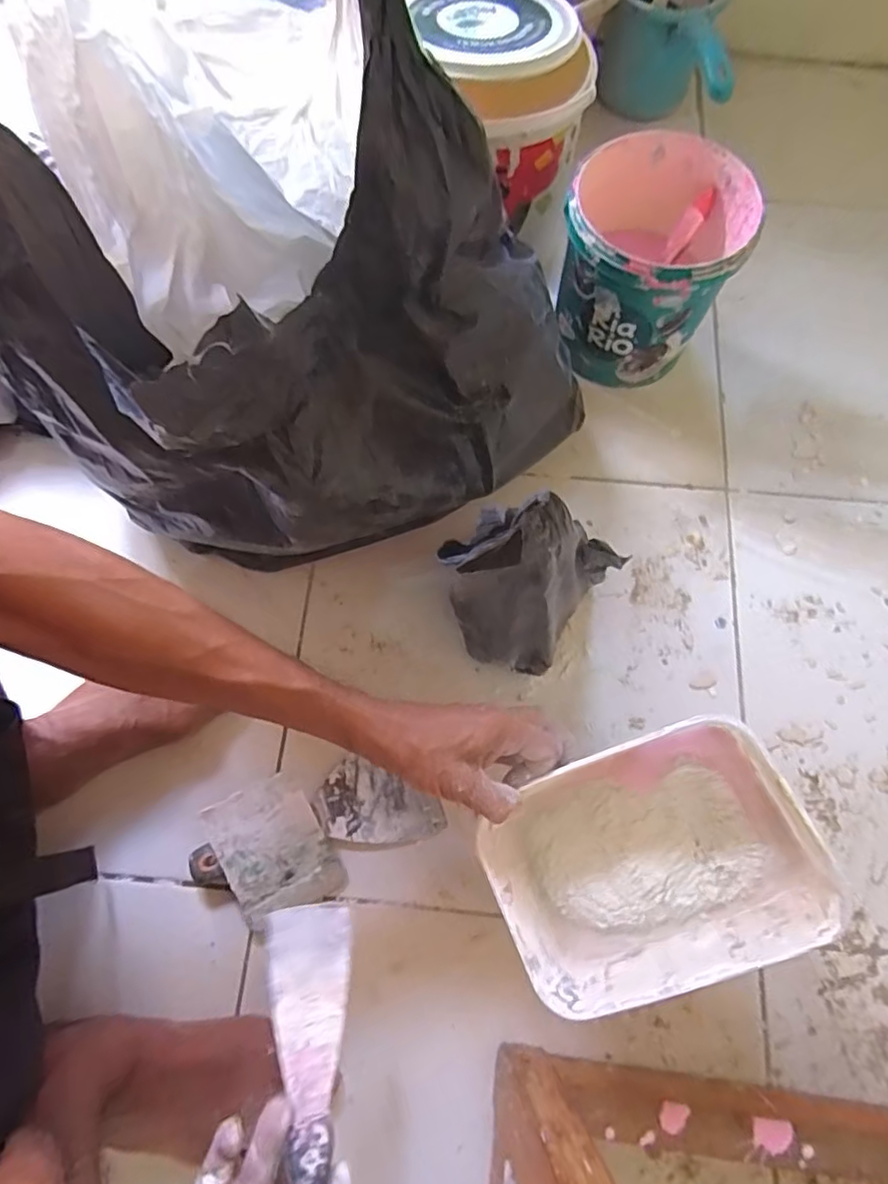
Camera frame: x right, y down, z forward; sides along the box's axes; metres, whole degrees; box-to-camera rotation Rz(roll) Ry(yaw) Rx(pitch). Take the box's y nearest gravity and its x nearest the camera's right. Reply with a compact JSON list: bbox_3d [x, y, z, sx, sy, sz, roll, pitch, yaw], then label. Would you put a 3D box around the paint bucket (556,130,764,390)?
[{"bbox_3d":[0.190,-0.315,0.594,0.159,0.157,0.169,0,72,-1],"label":"paint bucket"}]

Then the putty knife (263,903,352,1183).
[{"bbox_3d":[-0.075,0.277,0.344,0.047,0.017,0.173,-7,64,-3],"label":"putty knife"}]

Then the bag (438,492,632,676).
[{"bbox_3d":[0.062,0.007,0.455,0.127,0.216,0.074,3,72,0],"label":"bag"}]

